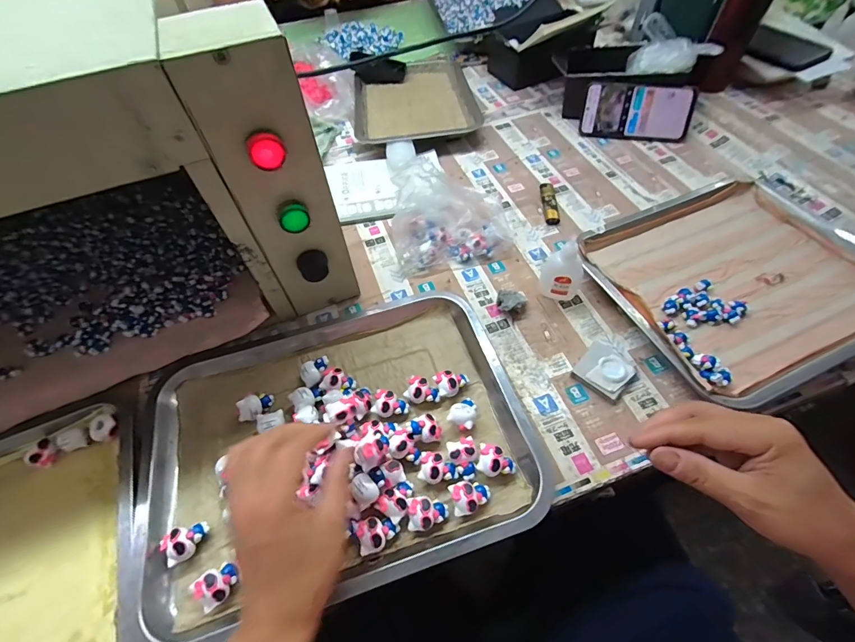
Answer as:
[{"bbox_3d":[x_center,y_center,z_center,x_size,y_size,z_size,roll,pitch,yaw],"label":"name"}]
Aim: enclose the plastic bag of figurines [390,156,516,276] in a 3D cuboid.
[{"bbox_3d":[0.029,-0.143,0.518,0.154,0.091,0.104,-12,57,-5],"label":"plastic bag of figurines"}]

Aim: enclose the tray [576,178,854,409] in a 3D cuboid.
[{"bbox_3d":[0.371,-0.057,0.481,0.313,0.034,0.262,-22,58,-11],"label":"tray"}]

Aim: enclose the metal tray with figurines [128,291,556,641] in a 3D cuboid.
[{"bbox_3d":[-0.090,0.105,0.391,0.356,0.033,0.276,-16,57,-7],"label":"metal tray with figurines"}]

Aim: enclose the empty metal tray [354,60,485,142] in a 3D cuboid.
[{"bbox_3d":[-0.027,-0.423,0.753,0.219,0.031,0.296,-8,57,-2],"label":"empty metal tray"}]

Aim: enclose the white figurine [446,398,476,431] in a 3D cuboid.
[{"bbox_3d":[0.036,0.092,0.396,0.025,0.023,0.034,22,61,17],"label":"white figurine"}]

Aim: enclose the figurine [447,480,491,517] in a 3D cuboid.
[{"bbox_3d":[0.038,0.151,0.345,0.034,0.015,0.026,-14,57,-6],"label":"figurine"}]

